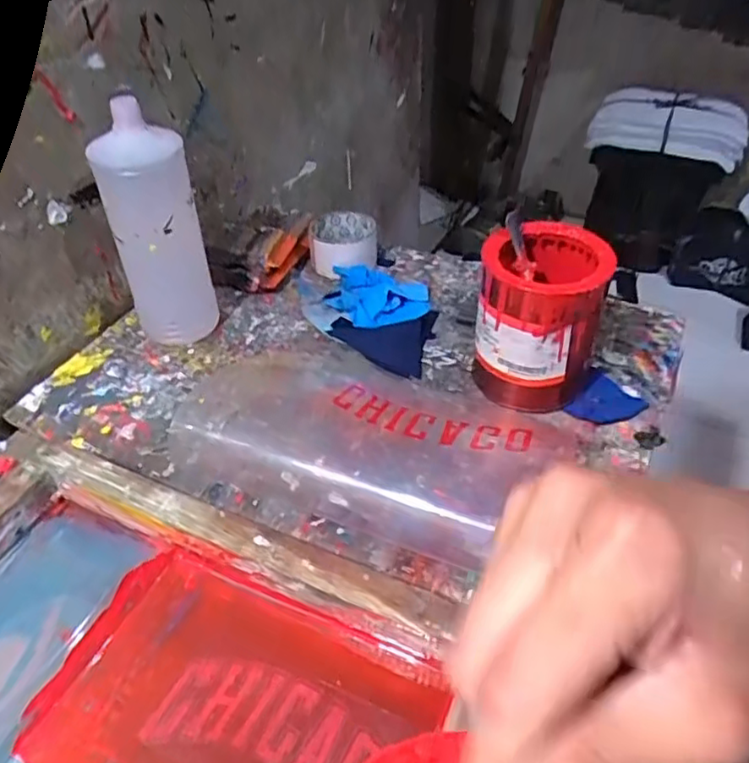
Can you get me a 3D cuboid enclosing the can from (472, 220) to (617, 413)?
[{"bbox_3d":[0.147,-0.058,0.588,0.101,0.141,0.108,-1,43,1],"label":"can"}]

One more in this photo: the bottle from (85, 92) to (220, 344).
[{"bbox_3d":[-0.208,-0.138,0.626,0.065,0.225,0.069,21,47,22],"label":"bottle"}]

